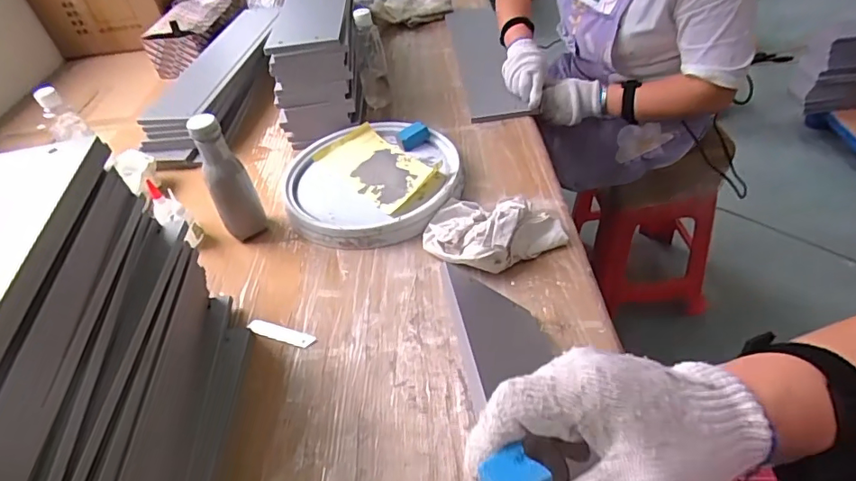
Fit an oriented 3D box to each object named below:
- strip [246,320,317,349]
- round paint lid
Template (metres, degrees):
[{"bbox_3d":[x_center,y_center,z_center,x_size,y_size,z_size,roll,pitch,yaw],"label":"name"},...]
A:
[{"bbox_3d":[-0.193,0.119,0.661,0.100,0.005,0.019,9,46,20],"label":"strip"},{"bbox_3d":[-0.089,-0.105,0.848,0.281,0.048,0.294,-5,43,5],"label":"round paint lid"}]

